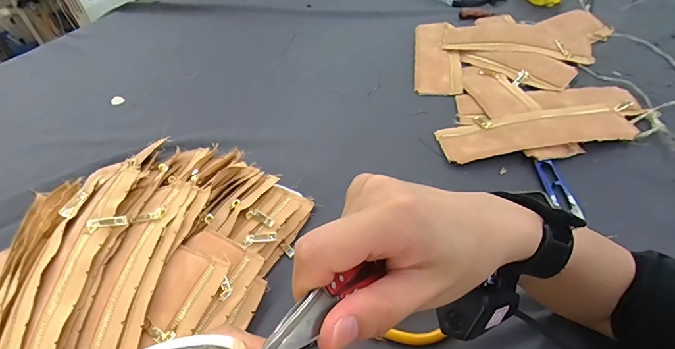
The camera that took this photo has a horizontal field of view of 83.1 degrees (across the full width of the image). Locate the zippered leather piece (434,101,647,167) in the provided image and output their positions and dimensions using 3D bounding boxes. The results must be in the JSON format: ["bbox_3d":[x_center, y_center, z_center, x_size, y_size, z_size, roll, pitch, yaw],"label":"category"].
[{"bbox_3d":[0.289,-0.065,0.535,0.286,0.021,0.084,-9,40,2],"label":"zippered leather piece"}]

